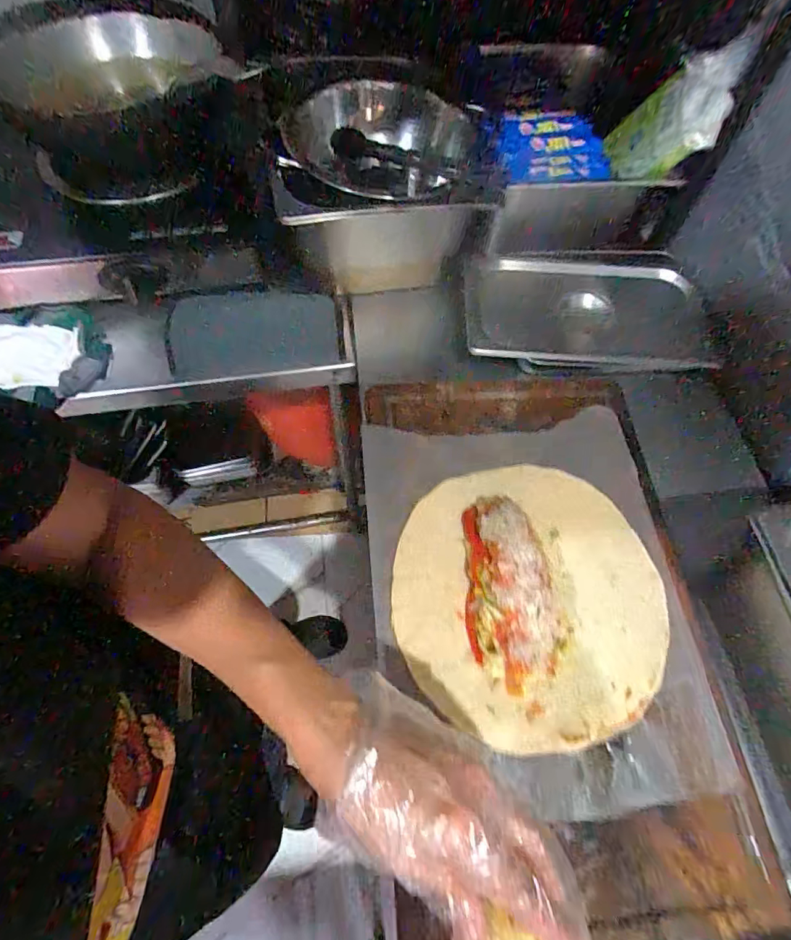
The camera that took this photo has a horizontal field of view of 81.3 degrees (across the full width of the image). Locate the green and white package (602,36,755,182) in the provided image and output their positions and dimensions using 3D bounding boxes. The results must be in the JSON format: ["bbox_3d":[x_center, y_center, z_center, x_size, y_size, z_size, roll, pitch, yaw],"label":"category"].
[{"bbox_3d":[0.330,-0.421,0.554,0.033,0.168,0.095,-16,92,-27],"label":"green and white package"}]

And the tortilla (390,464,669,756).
[{"bbox_3d":[0.127,0.108,0.418,0.248,0.056,0.245,2,64,-2],"label":"tortilla"}]

